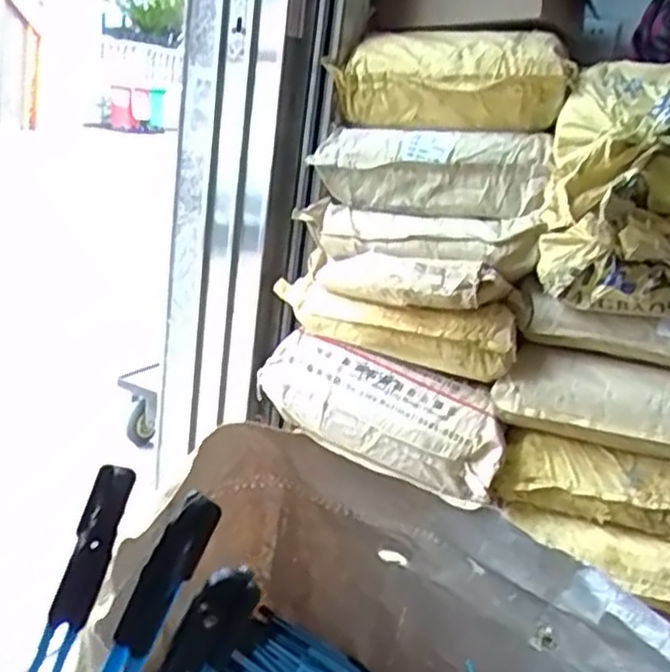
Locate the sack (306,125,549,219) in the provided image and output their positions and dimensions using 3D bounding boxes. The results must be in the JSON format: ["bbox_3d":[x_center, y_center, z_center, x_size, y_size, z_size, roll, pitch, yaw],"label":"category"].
[{"bbox_3d":[0.164,-0.280,1.292,0.415,0.140,0.107,18,20,30],"label":"sack"}]

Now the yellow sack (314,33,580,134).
[{"bbox_3d":[0.189,-0.423,1.265,0.402,0.153,0.127,15,19,25],"label":"yellow sack"}]

